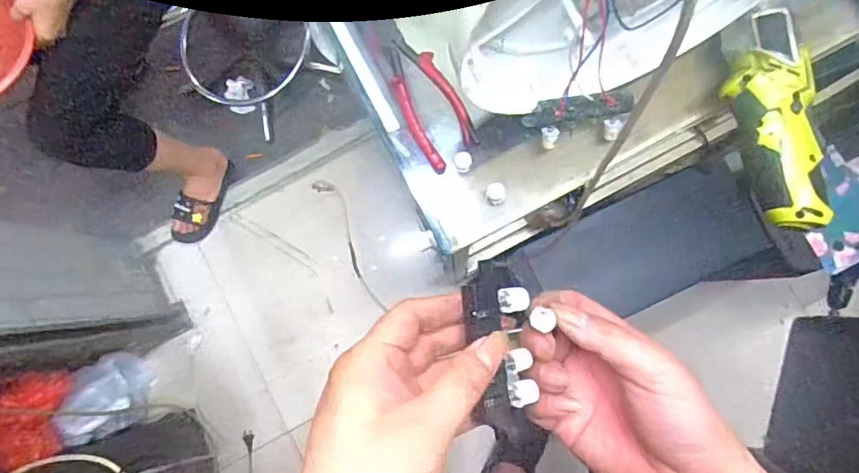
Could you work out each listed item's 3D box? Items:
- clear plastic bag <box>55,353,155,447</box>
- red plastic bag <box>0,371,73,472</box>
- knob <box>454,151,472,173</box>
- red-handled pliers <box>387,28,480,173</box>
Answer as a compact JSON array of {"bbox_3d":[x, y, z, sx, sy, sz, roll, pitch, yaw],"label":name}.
[{"bbox_3d":[-0.699,0.351,1.179,0.087,0.166,0.168,-1,84,3],"label":"clear plastic bag"},{"bbox_3d":[-0.753,0.337,1.003,0.049,0.197,0.172,0,84,3],"label":"red plastic bag"},{"bbox_3d":[0.028,-0.063,0.454,0.014,0.013,0.015,0,84,3],"label":"knob"},{"bbox_3d":[-0.002,-0.120,0.459,0.049,0.012,0.127,-23,84,0],"label":"red-handled pliers"}]

